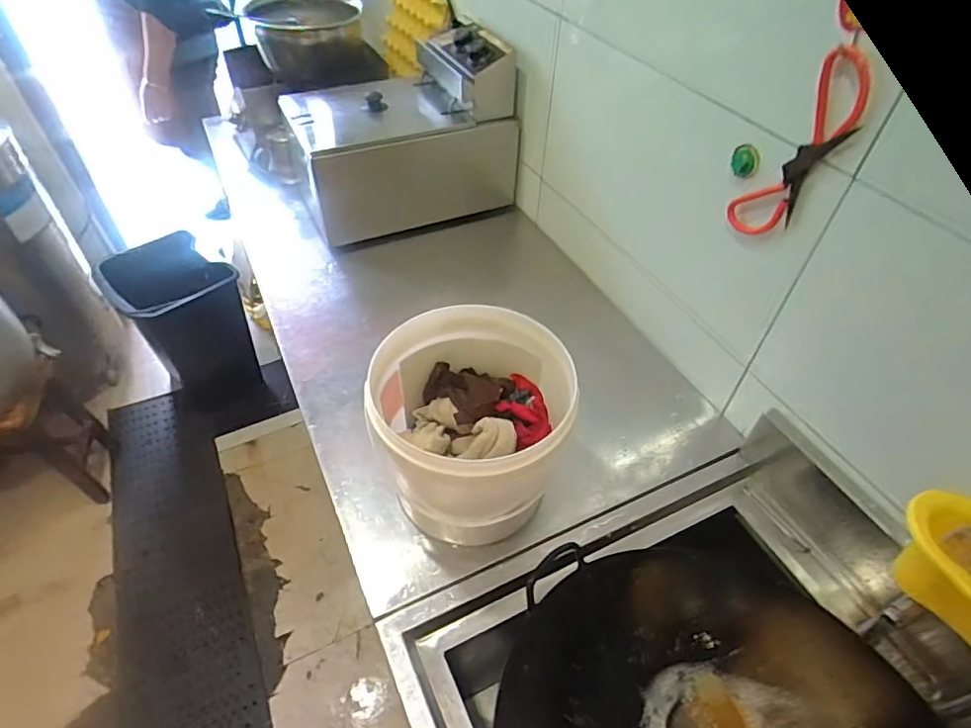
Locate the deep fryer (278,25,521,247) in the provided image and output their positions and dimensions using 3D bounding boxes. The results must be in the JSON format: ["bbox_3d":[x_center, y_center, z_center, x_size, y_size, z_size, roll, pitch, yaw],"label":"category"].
[{"bbox_3d":[-0.166,-0.448,1.101,0.395,0.318,0.253,-19,51,-20],"label":"deep fryer"}]

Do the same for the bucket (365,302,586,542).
[{"bbox_3d":[-0.018,0.076,0.711,0.229,0.232,0.225,2,47,-2],"label":"bucket"}]

